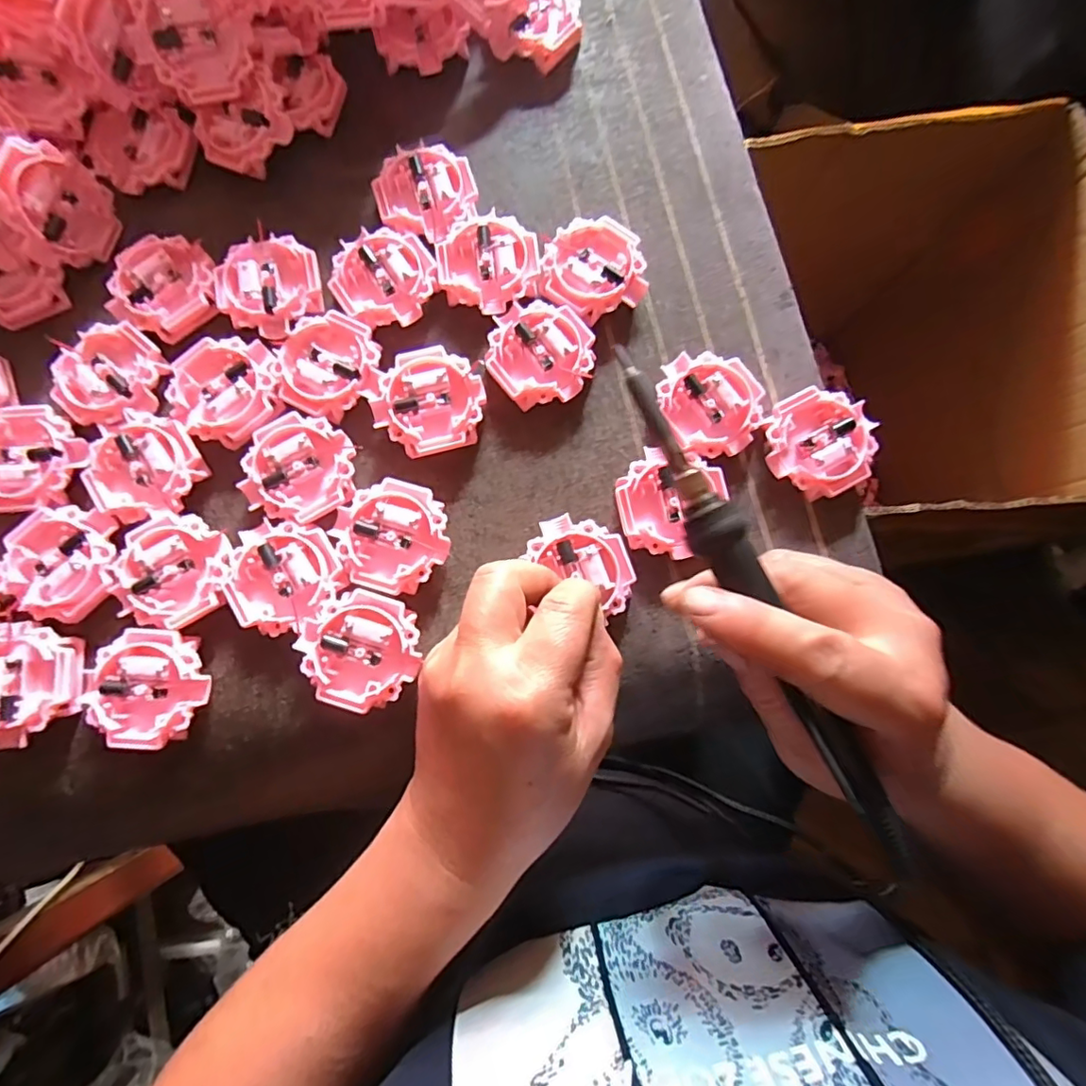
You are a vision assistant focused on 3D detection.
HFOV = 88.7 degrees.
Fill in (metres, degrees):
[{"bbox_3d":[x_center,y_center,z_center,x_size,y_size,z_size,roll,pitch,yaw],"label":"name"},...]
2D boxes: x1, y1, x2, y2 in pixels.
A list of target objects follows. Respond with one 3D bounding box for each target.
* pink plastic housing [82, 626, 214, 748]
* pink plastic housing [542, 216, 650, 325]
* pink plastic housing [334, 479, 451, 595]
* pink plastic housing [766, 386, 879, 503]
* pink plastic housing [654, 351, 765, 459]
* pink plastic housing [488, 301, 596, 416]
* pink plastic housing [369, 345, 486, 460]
[{"bbox_3d":[-0.180,0.067,0.257,0.047,0.013,0.052,4,81,0],"label":"pink plastic housing"},{"bbox_3d":[0.026,-0.143,0.292,0.050,0.014,0.050,0,81,0],"label":"pink plastic housing"},{"bbox_3d":[-0.072,-0.004,0.269,0.053,0.014,0.050,15,81,2],"label":"pink plastic housing"},{"bbox_3d":[0.138,-0.050,0.277,0.053,0.016,0.051,0,81,0],"label":"pink plastic housing"},{"bbox_3d":[0.083,-0.070,0.280,0.047,0.015,0.053,-24,82,-4],"label":"pink plastic housing"},{"bbox_3d":[-0.001,-0.096,0.284,0.051,0.015,0.051,0,81,0],"label":"pink plastic housing"},{"bbox_3d":[-0.057,-0.070,0.280,0.053,0.014,0.052,0,81,0],"label":"pink plastic housing"}]

